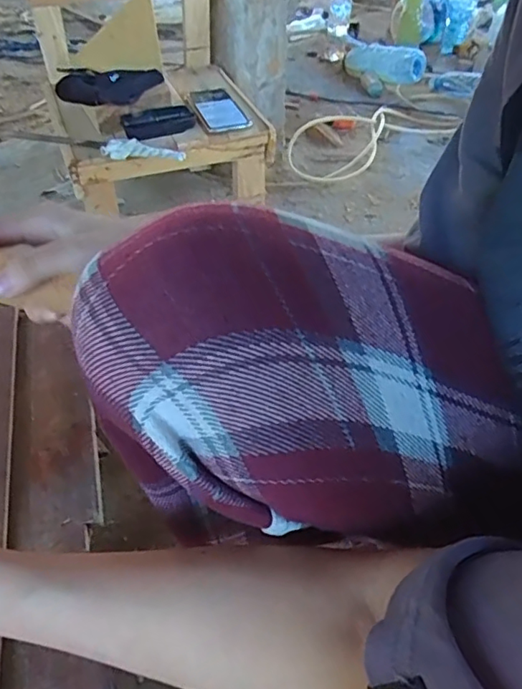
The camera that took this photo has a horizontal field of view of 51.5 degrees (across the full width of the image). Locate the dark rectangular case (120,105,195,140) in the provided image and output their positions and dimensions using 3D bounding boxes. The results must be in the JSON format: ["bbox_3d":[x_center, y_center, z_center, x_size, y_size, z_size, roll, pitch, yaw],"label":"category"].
[{"bbox_3d":[-0.155,-0.337,0.819,0.108,0.020,0.055,-21,49,-22],"label":"dark rectangular case"}]

